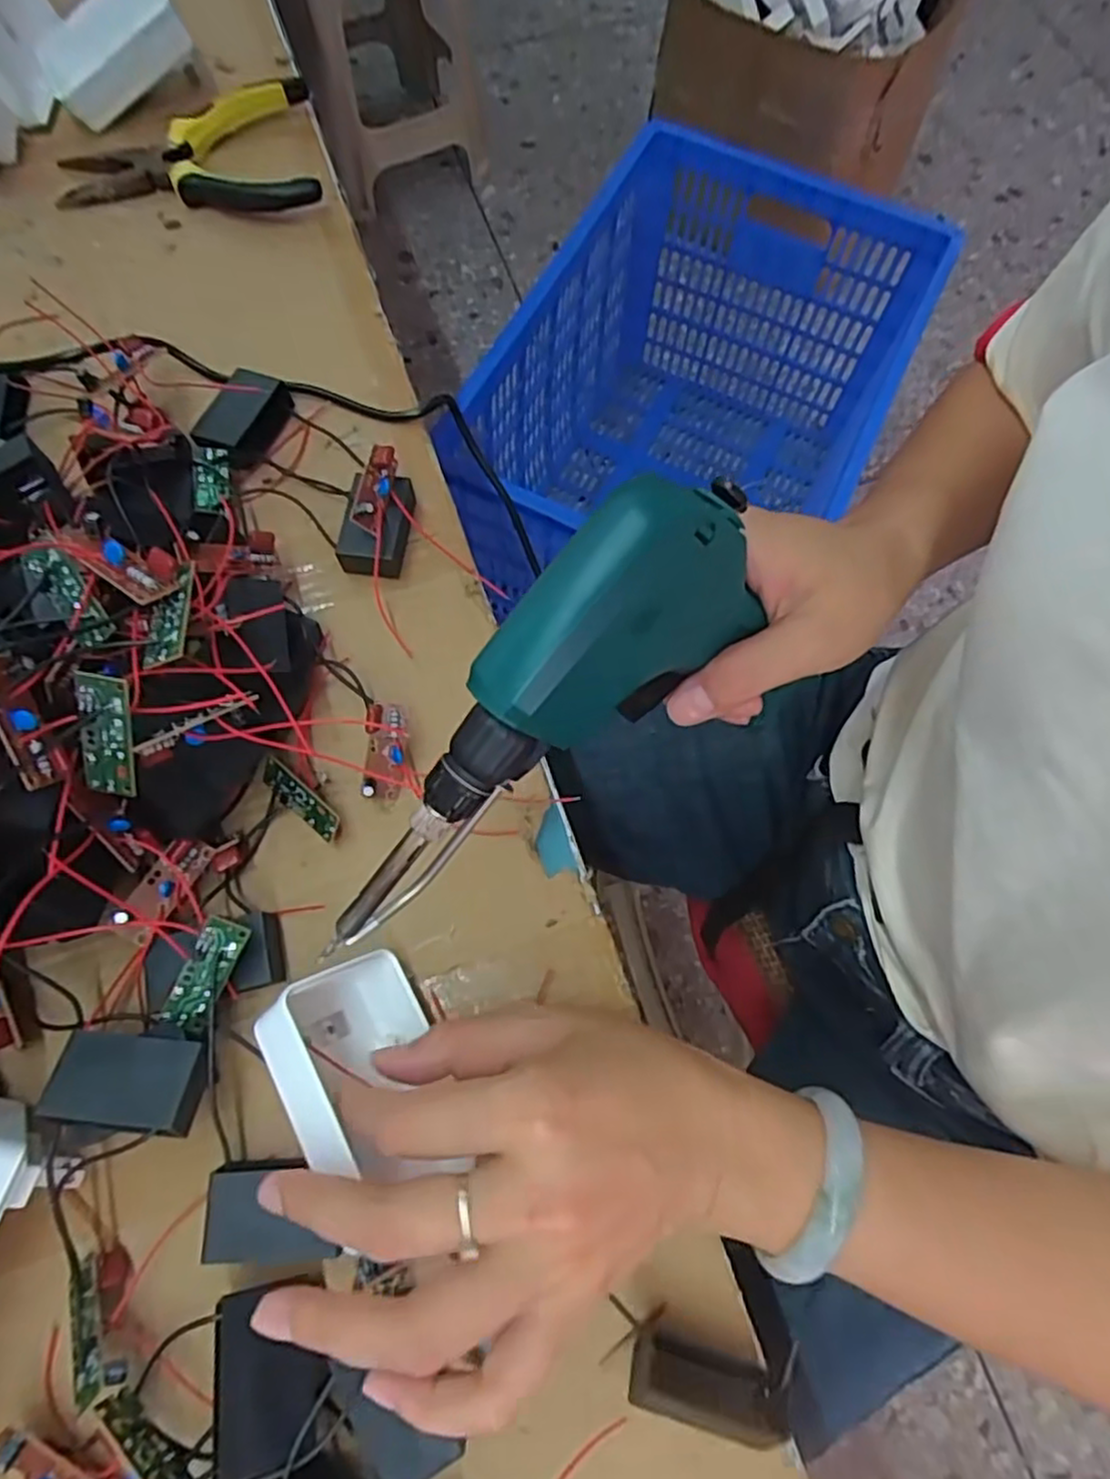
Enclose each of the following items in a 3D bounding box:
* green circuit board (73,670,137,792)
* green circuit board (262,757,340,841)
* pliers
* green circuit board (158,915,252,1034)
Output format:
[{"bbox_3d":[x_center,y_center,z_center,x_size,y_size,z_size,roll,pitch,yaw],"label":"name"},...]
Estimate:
[{"bbox_3d":[-0.150,-0.002,0.241,0.015,0.045,0.005,12,28,2],"label":"green circuit board"},{"bbox_3d":[-0.111,0.025,0.314,0.043,0.017,0.005,41,31,11],"label":"green circuit board"},{"bbox_3d":[-0.222,-0.349,0.432,0.151,0.024,0.084,-10,72,-5],"label":"pliers"},{"bbox_3d":[-0.132,0.089,0.271,0.017,0.006,0.046,29,92,7],"label":"green circuit board"}]

